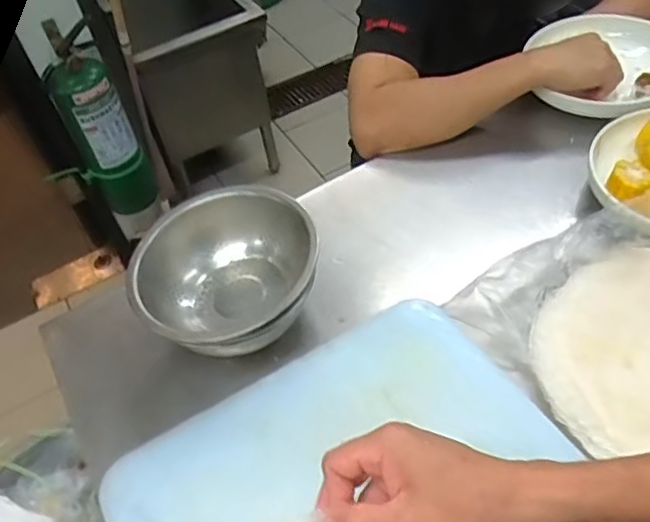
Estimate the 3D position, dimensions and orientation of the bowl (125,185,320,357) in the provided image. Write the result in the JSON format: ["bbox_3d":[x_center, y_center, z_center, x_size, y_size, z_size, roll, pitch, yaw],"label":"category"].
[{"bbox_3d":[-0.105,0.019,0.694,0.201,0.092,0.166,-20,49,-8],"label":"bowl"}]

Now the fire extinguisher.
[{"bbox_3d":[-0.544,-0.304,1.576,0.148,0.506,0.138,-25,50,-12],"label":"fire extinguisher"}]

